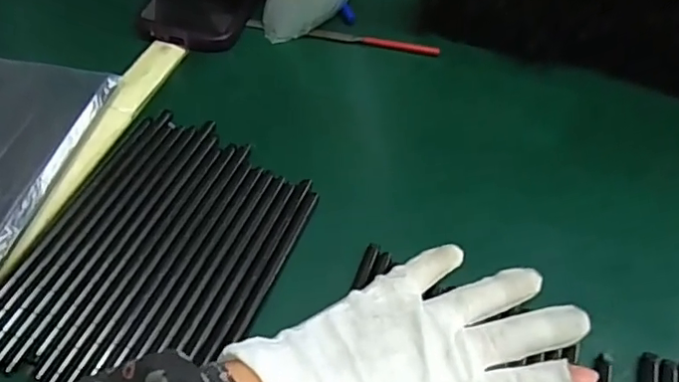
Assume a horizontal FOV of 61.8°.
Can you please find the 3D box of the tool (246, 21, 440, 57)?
[{"bbox_3d":[0.002,-0.120,0.436,0.150,0.009,0.011,11,54,8],"label":"tool"}]

